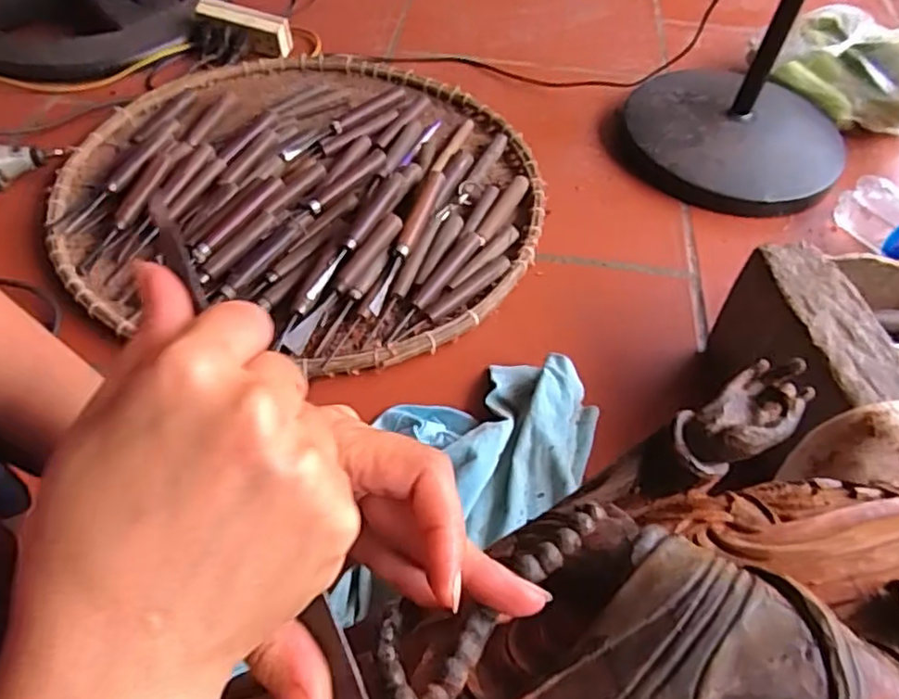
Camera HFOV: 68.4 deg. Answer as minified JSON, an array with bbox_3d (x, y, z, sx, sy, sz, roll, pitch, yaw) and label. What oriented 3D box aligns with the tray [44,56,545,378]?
[{"bbox_3d":[-0.163,-0.199,0.760,0.530,0.050,0.516,12,52,6],"label":"tray"}]

